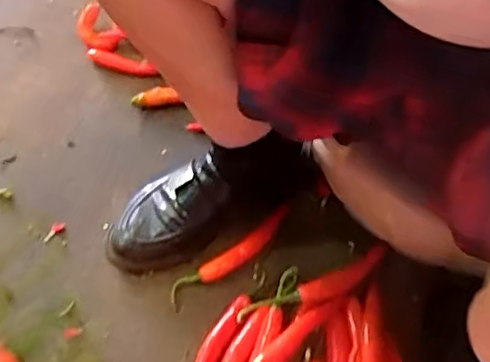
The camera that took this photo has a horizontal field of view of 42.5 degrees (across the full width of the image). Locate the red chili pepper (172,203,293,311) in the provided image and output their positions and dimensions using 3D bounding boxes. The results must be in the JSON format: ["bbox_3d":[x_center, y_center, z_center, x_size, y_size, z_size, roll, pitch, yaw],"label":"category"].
[{"bbox_3d":[-0.012,0.079,0.667,0.159,0.016,0.027,-33,64,-18],"label":"red chili pepper"}]

